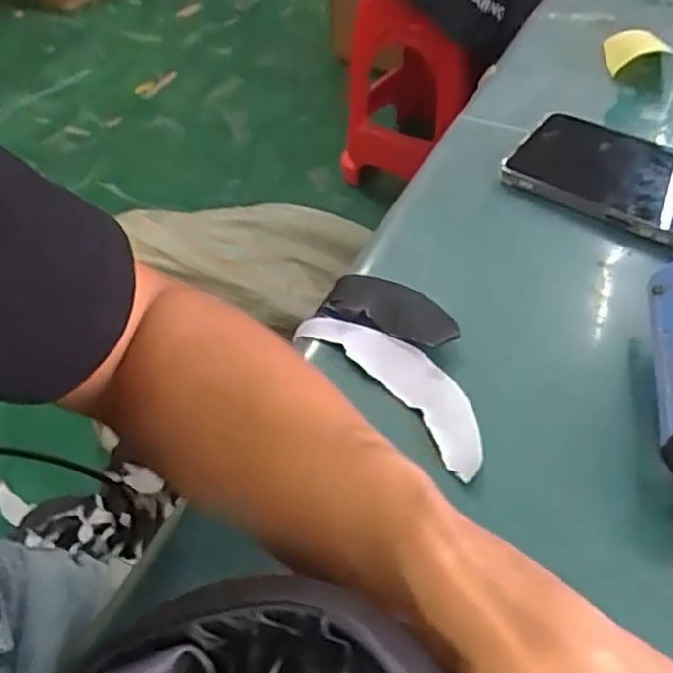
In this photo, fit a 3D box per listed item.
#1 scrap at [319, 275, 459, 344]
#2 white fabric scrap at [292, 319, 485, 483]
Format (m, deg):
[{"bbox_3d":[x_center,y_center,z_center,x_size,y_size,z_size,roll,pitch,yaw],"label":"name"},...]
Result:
[{"bbox_3d":[0.032,-0.018,0.394,0.081,0.014,0.042,19,54,20],"label":"scrap"},{"bbox_3d":[0.033,0.023,0.366,0.043,0.005,0.127,-37,56,-24],"label":"white fabric scrap"}]

